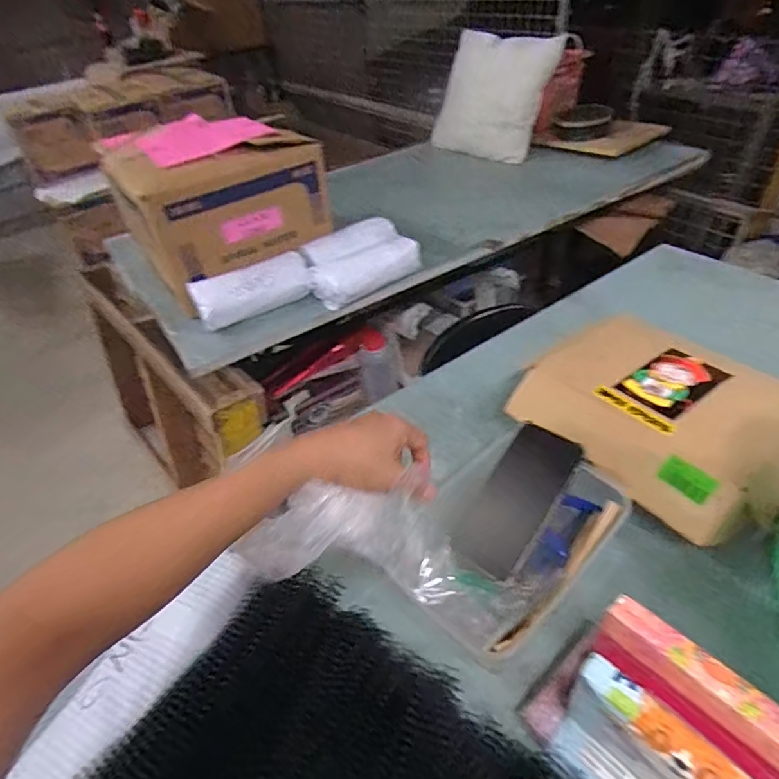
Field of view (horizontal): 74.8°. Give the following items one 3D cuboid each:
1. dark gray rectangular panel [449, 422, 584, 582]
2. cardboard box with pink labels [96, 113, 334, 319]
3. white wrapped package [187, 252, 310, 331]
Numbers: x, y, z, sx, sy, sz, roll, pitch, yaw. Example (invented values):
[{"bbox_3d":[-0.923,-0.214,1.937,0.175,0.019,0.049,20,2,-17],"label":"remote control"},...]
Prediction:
[{"bbox_3d":[0.134,0.115,0.540,0.068,0.009,0.161,30,80,32],"label":"dark gray rectangular panel"},{"bbox_3d":[-0.447,-0.501,1.299,0.435,0.258,0.422,-32,46,-25],"label":"cardboard box with pink labels"},{"bbox_3d":[-0.326,-0.236,1.216,0.274,0.085,0.086,-18,42,-11],"label":"white wrapped package"}]

